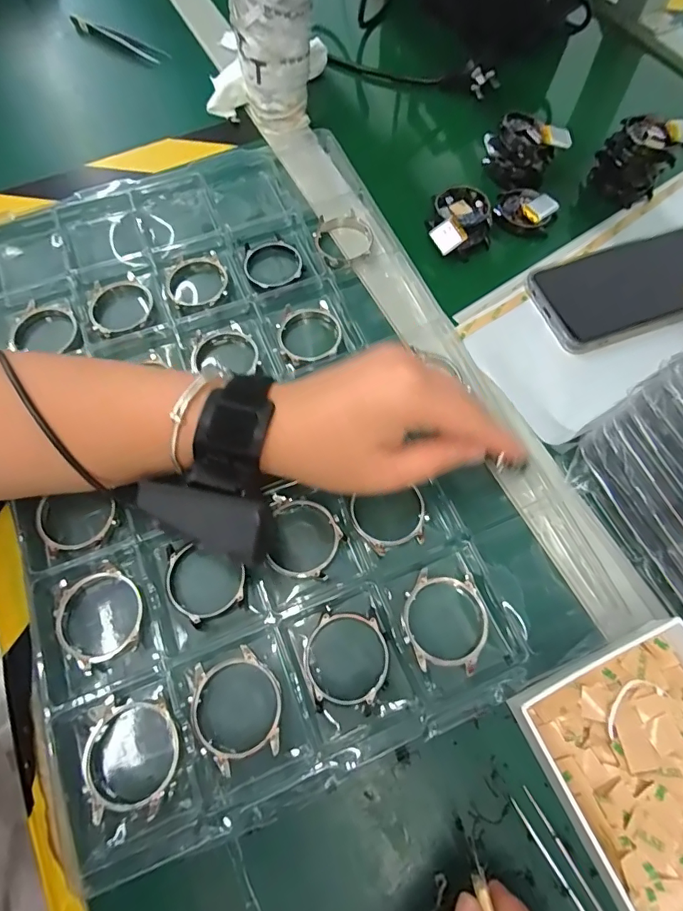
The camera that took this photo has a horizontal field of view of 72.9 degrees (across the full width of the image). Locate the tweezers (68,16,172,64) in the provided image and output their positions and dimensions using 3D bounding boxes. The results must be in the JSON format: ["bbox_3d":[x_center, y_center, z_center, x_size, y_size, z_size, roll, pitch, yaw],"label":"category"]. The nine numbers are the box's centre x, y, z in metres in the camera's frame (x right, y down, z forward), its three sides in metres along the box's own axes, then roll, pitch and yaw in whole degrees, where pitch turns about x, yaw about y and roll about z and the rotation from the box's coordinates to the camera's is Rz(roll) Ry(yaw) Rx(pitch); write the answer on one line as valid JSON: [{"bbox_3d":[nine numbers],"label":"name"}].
[{"bbox_3d":[-0.232,-0.435,0.487,0.130,0.015,0.017,31,70,13],"label":"tweezers"}]

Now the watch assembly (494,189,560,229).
[{"bbox_3d":[0.157,-0.212,0.394,0.048,0.015,0.038,19,67,6],"label":"watch assembly"}]

